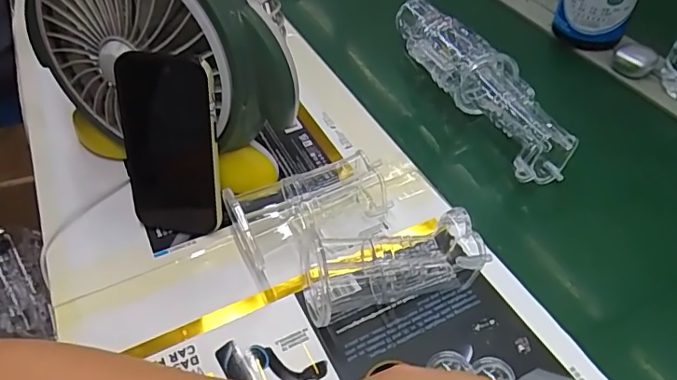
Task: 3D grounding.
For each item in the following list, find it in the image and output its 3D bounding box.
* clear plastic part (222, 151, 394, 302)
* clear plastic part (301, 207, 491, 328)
[{"bbox_3d":[-0.021,0.020,0.434,0.133,0.053,0.074,-17,49,-15],"label":"clear plastic part"},{"bbox_3d":[0.040,0.059,0.398,0.132,0.056,0.059,-9,47,-8],"label":"clear plastic part"}]

